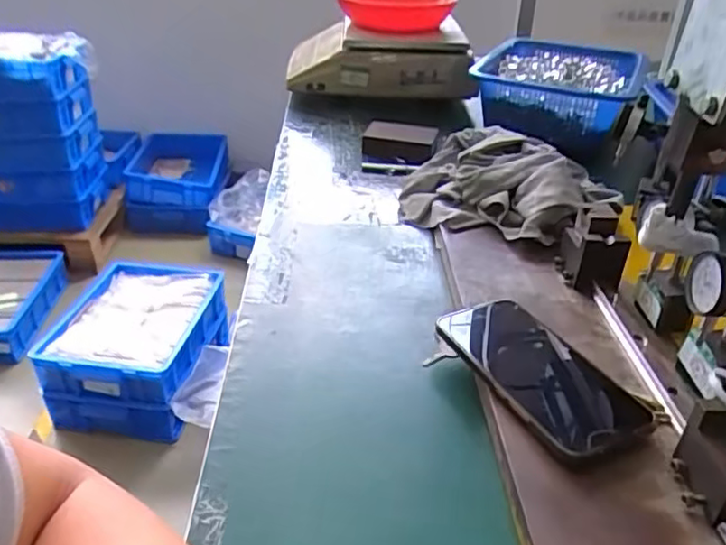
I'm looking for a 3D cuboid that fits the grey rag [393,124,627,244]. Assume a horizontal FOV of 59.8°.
[{"bbox_3d":[0.161,-0.098,0.708,0.249,0.076,0.188,22,37,30],"label":"grey rag"}]

